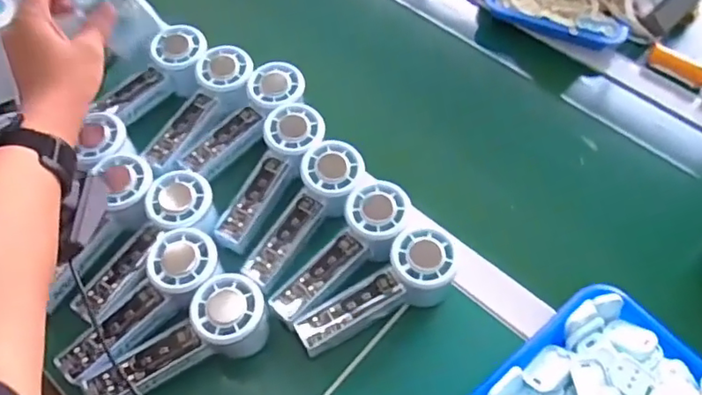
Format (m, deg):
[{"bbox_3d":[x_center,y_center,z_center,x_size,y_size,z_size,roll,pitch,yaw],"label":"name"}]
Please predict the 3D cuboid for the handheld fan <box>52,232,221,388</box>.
[{"bbox_3d":[-0.174,0.092,0.487,0.063,0.034,0.149,39,78,20],"label":"handheld fan"}]

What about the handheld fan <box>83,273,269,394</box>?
[{"bbox_3d":[-0.138,0.124,0.478,0.154,0.048,0.063,-30,61,-4],"label":"handheld fan"}]

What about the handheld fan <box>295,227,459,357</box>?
[{"bbox_3d":[0.024,0.088,0.510,0.148,0.064,0.052,-29,62,-9],"label":"handheld fan"}]

